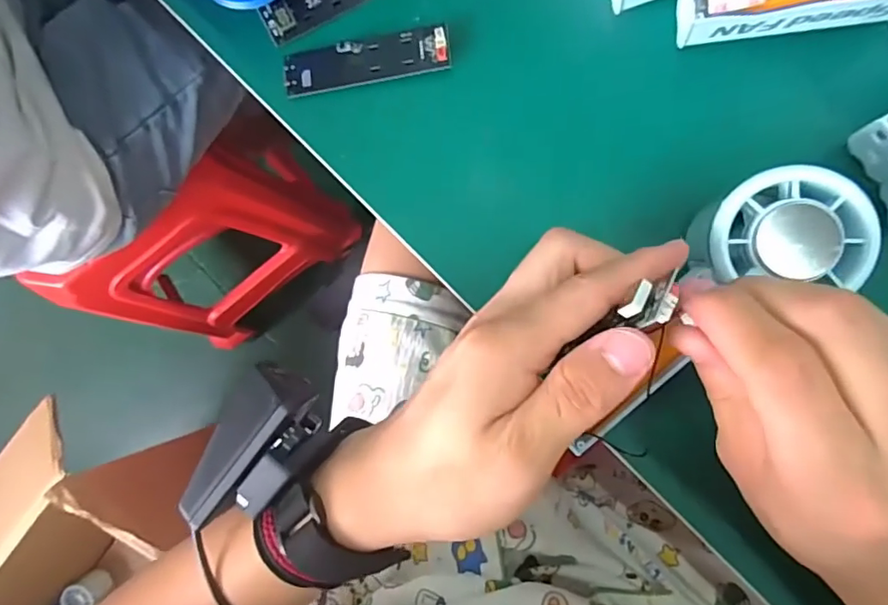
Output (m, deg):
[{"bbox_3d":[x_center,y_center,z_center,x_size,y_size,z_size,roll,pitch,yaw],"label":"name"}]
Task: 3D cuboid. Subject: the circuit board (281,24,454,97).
[{"bbox_3d":[-0.042,-0.129,0.279,0.090,0.007,0.024,-7,87,8],"label":"circuit board"}]

